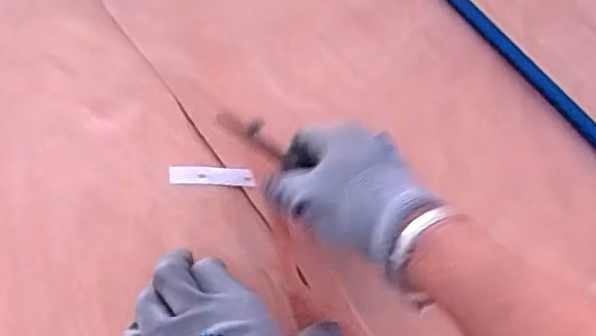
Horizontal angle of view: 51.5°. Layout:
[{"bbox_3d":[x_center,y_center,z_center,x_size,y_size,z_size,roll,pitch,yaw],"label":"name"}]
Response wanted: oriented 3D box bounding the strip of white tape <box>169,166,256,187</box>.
[{"bbox_3d":[-0.062,0.005,0.444,0.063,0.004,0.014,1,75,9],"label":"strip of white tape"}]

